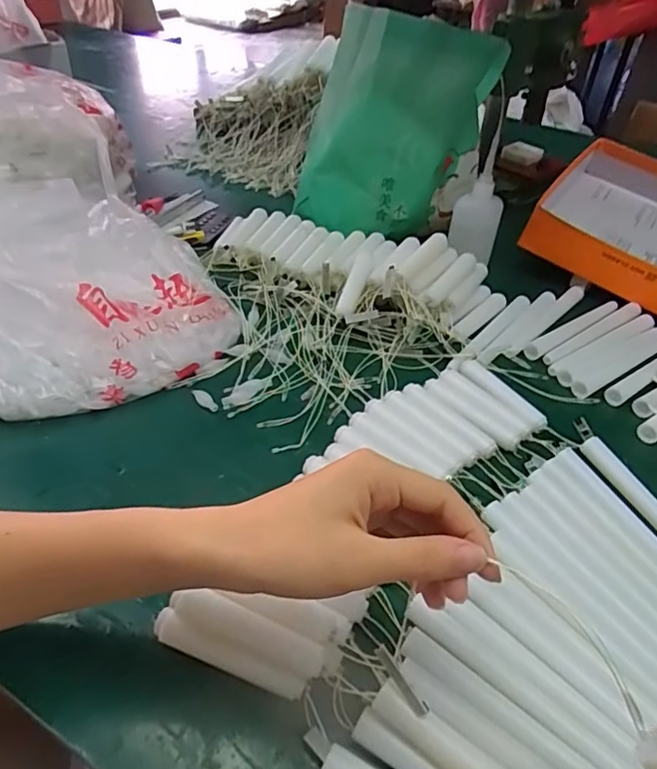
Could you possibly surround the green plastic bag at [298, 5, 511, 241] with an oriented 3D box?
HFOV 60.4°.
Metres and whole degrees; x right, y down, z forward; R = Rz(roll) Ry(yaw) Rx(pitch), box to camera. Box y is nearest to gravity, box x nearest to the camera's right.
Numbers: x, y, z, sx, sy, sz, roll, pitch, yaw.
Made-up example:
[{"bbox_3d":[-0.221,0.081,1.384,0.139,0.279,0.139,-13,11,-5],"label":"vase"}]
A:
[{"bbox_3d":[0.067,-0.284,0.657,0.207,0.241,0.093,19,44,14],"label":"green plastic bag"}]

